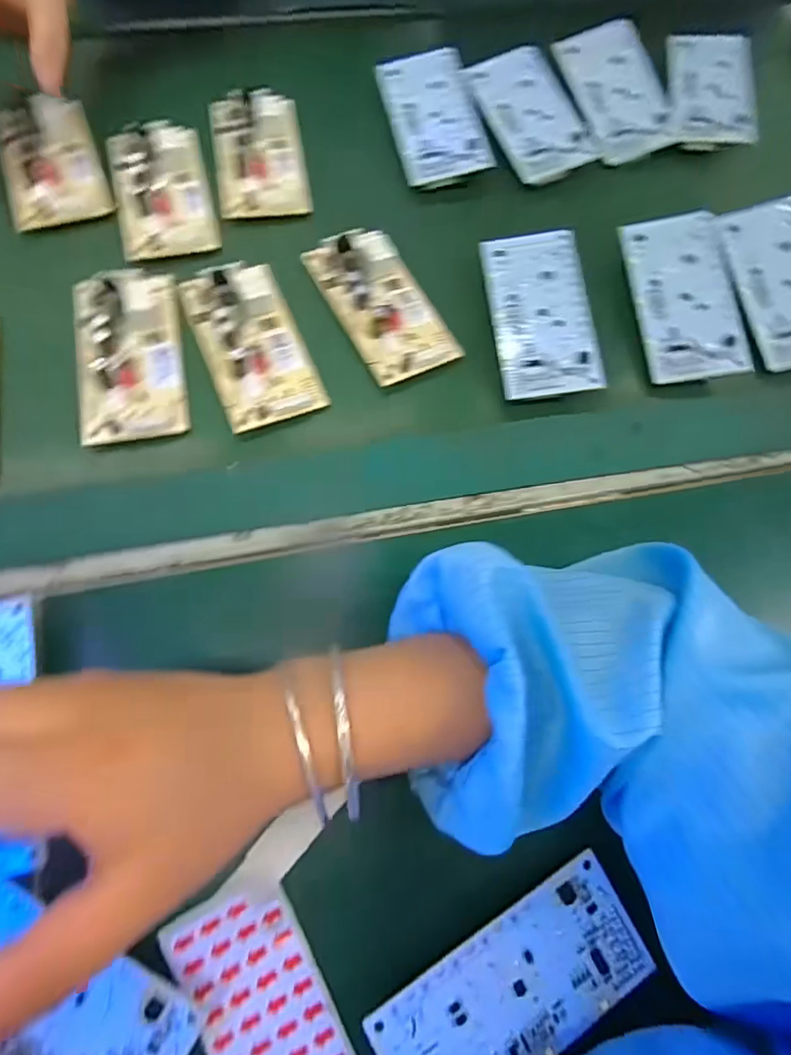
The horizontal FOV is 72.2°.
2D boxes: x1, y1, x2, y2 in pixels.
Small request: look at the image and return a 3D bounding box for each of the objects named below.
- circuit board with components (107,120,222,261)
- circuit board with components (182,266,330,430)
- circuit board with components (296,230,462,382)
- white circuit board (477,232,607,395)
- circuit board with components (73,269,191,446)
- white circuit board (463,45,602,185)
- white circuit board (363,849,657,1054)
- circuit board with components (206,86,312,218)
[{"bbox_3d":[-0.158,-0.231,0.365,0.060,0.015,0.109,-14,71,-8],"label":"circuit board with components"},{"bbox_3d":[-0.087,-0.114,0.325,0.058,0.015,0.108,-21,72,-10],"label":"circuit board with components"},{"bbox_3d":[-0.009,-0.143,0.344,0.056,0.011,0.110,-26,77,-11],"label":"circuit board with components"},{"bbox_3d":[0.090,-0.132,0.334,0.059,0.006,0.110,-6,75,5],"label":"white circuit board"},{"bbox_3d":[-0.158,-0.105,0.320,0.058,0.018,0.112,-10,70,-6],"label":"circuit board with components"},{"bbox_3d":[0.099,-0.302,0.395,0.064,0.011,0.115,-17,71,-9],"label":"white circuit board"},{"bbox_3d":[0.050,0.190,0.222,0.113,0.004,0.052,-27,82,-15],"label":"white circuit board"},{"bbox_3d":[-0.096,-0.267,0.382,0.061,0.014,0.106,-9,70,-6],"label":"circuit board with components"}]

